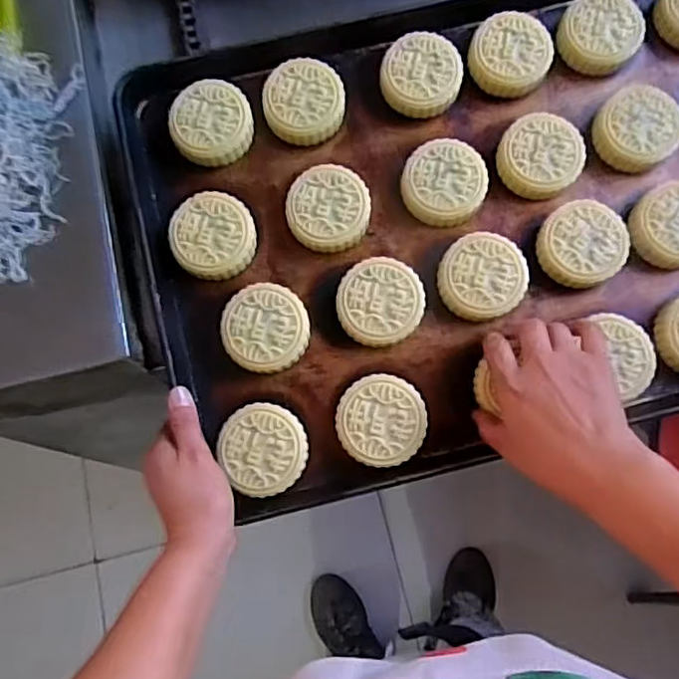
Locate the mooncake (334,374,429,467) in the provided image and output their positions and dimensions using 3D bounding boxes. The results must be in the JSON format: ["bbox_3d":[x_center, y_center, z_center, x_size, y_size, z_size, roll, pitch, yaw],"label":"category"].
[{"bbox_3d":[0.033,0.066,0.497,0.068,0.030,0.069,1,69,-2],"label":"mooncake"}]

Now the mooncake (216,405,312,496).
[{"bbox_3d":[-0.059,0.085,0.486,0.062,0.020,0.069,-28,72,-12],"label":"mooncake"}]

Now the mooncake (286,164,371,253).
[{"bbox_3d":[-0.009,-0.110,0.527,0.068,0.030,0.068,-4,69,-4],"label":"mooncake"}]

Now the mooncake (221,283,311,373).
[{"bbox_3d":[-0.061,-0.009,0.509,0.068,0.028,0.067,-7,69,-5],"label":"mooncake"}]

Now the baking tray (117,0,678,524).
[{"bbox_3d":[0.133,-0.111,0.532,0.583,0.033,0.397,-13,80,-1],"label":"baking tray"}]

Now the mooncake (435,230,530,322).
[{"bbox_3d":[0.119,-0.053,0.515,0.068,0.024,0.069,1,69,-2],"label":"mooncake"}]

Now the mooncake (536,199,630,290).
[{"bbox_3d":[0.205,-0.080,0.519,0.070,0.027,0.067,1,69,-2],"label":"mooncake"}]

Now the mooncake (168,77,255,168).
[{"bbox_3d":[-0.111,-0.188,0.540,0.069,0.026,0.069,-32,83,-4],"label":"mooncake"}]

